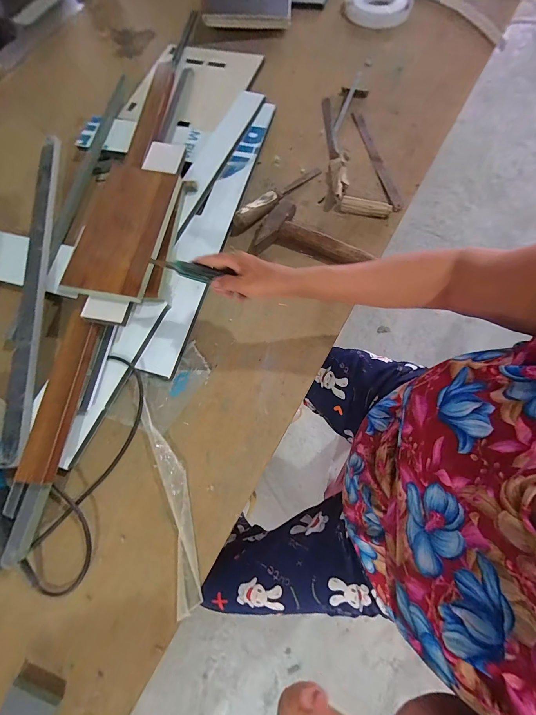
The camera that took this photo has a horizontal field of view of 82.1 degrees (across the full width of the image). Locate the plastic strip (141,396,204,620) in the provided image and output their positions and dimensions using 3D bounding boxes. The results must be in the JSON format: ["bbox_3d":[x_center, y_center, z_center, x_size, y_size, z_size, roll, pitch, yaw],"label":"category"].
[{"bbox_3d":[-0.149,0.212,0.476,0.048,0.015,0.306,-18,72,-4],"label":"plastic strip"}]

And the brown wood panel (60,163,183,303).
[{"bbox_3d":[-0.247,-0.227,0.537,0.134,0.021,0.268,7,71,-6],"label":"brown wood panel"}]

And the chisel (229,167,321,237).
[{"bbox_3d":[0.020,-0.342,0.652,0.255,0.033,0.032,-41,75,-11],"label":"chisel"}]

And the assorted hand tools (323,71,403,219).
[{"bbox_3d":[0.204,-0.474,0.689,0.155,0.035,0.386,2,72,3],"label":"assorted hand tools"}]

